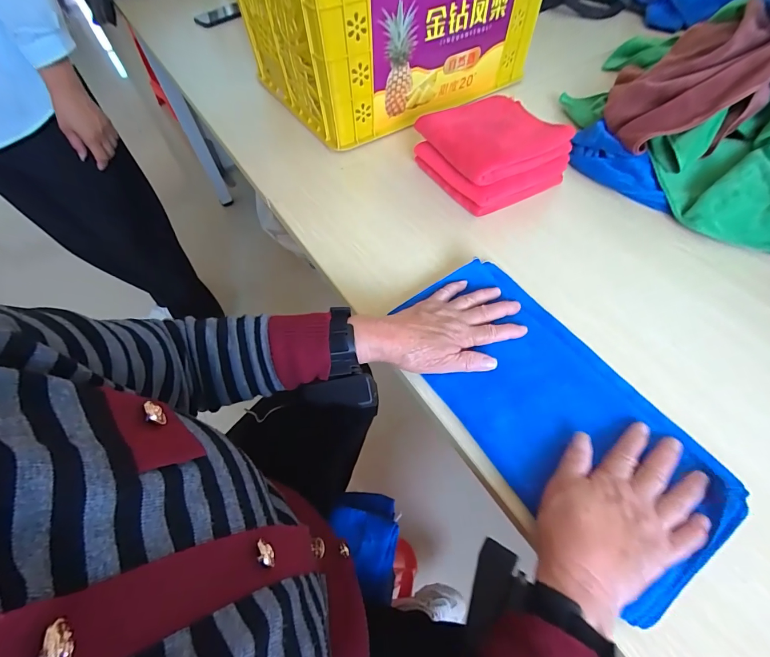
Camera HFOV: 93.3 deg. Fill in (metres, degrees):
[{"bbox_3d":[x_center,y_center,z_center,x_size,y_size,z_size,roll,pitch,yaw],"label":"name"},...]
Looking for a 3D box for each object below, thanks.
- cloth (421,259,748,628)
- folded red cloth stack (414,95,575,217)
[{"bbox_3d":[0.162,0.072,0.364,0.170,0.016,0.325,-30,60,-15],"label":"cloth"},{"bbox_3d":[0.161,-0.274,0.555,0.172,0.081,0.183,-22,58,-12],"label":"folded red cloth stack"}]

